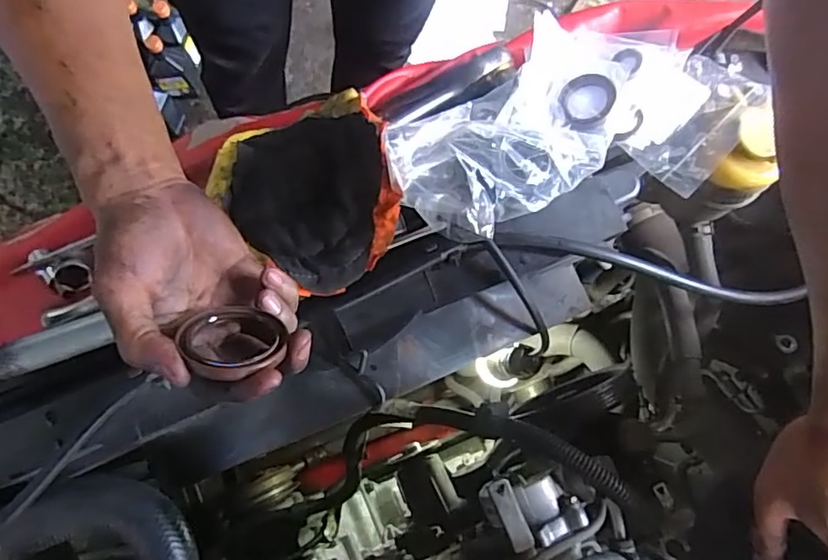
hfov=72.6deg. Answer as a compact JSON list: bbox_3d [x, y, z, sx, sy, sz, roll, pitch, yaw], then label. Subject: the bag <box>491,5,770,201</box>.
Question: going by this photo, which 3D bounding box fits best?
[{"bbox_3d":[0.182,-0.157,0.484,0.187,0.036,0.128,24,77,7],"label":"bag"}]

